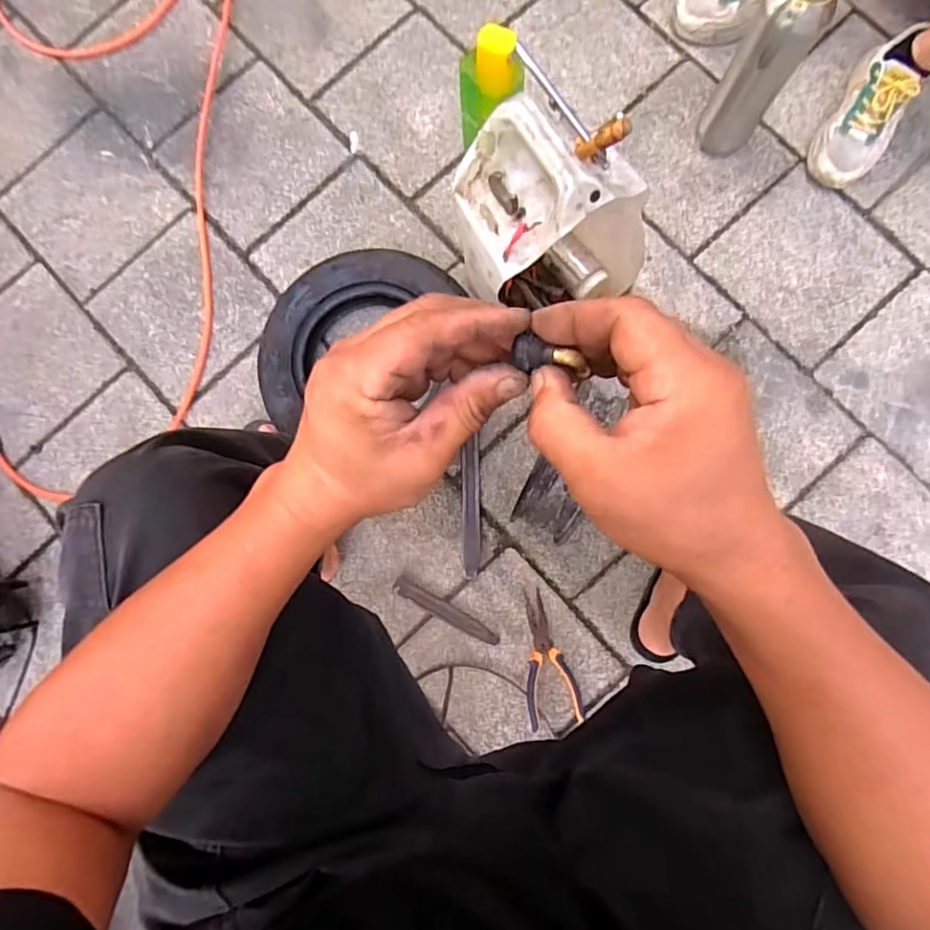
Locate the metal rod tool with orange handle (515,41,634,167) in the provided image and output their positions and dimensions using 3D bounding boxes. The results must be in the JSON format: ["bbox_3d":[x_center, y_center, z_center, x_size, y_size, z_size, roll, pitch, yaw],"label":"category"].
[{"bbox_3d":[0.106,-0.373,0.572,0.034,0.068,0.152,-31,84,-2],"label":"metal rod tool with orange handle"}]

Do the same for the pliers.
[{"bbox_3d":[0.124,0.280,0.824,0.076,0.014,0.190,-5,84,1],"label":"pliers"}]

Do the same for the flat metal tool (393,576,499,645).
[{"bbox_3d":[-0.027,0.219,0.843,0.172,0.007,0.027,29,84,2],"label":"flat metal tool"}]

